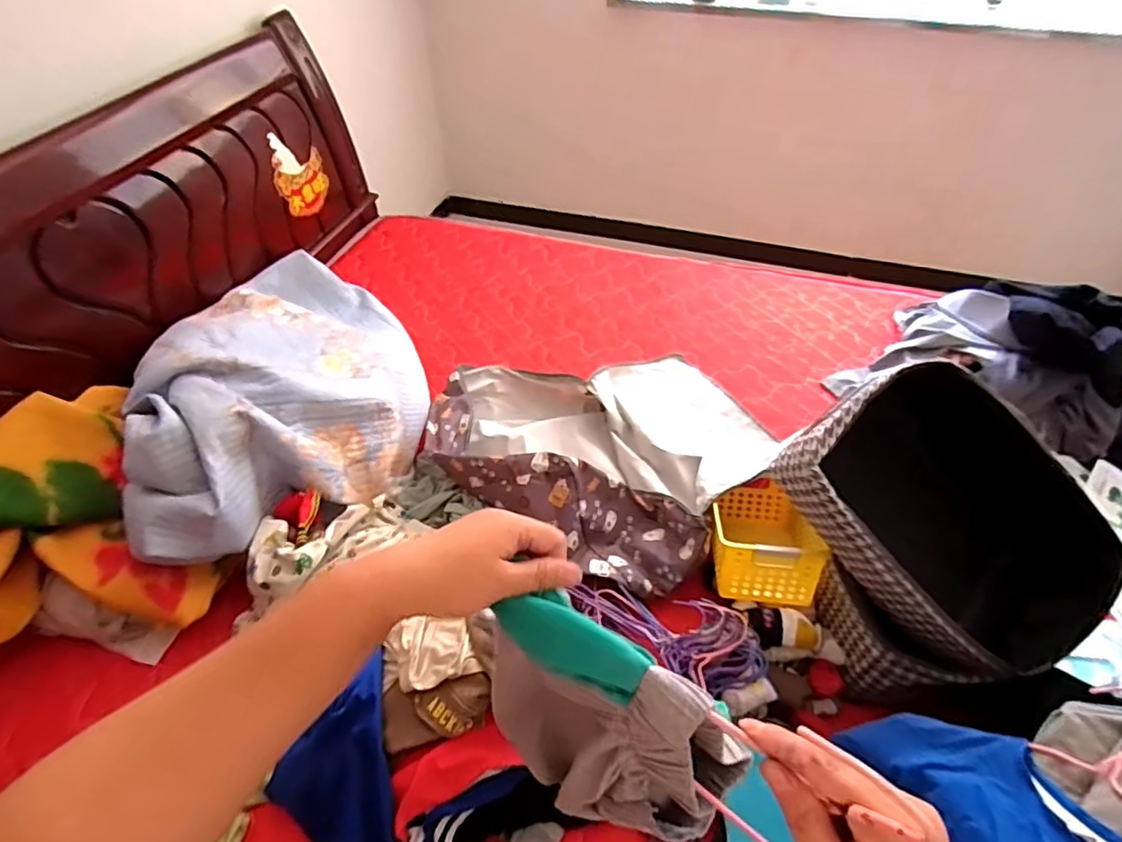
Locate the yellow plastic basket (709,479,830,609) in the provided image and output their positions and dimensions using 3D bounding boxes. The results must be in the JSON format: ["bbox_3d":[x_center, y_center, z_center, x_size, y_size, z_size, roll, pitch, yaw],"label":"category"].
[{"bbox_3d":[0.373,0.218,1.114,0.188,0.143,0.261,11,17,11],"label":"yellow plastic basket"}]

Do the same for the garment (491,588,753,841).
[{"bbox_3d":[0.029,0.225,0.430,0.190,0.258,0.067,19,52,17],"label":"garment"}]

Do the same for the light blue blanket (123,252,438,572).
[{"bbox_3d":[-0.591,-0.127,1.310,0.519,0.278,0.833,-14,50,-11],"label":"light blue blanket"}]

